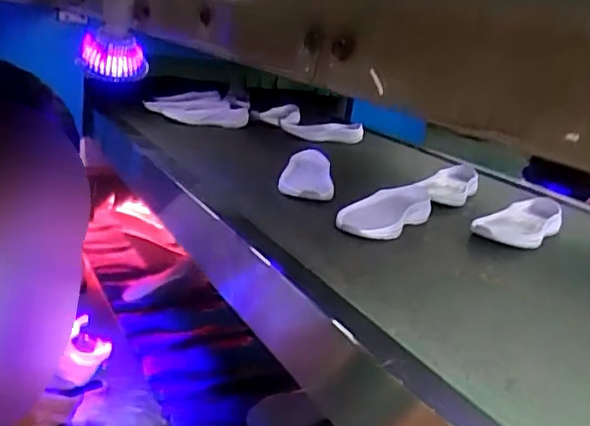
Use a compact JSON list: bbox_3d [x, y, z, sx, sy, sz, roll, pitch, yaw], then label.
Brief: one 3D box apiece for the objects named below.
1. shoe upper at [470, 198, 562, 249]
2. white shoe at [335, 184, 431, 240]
[{"bbox_3d":[0.360,0.012,0.974,0.090,0.038,0.213,20,23,32],"label":"shoe upper"},{"bbox_3d":[0.140,-0.002,0.929,0.089,0.041,0.241,19,20,29],"label":"white shoe"}]

